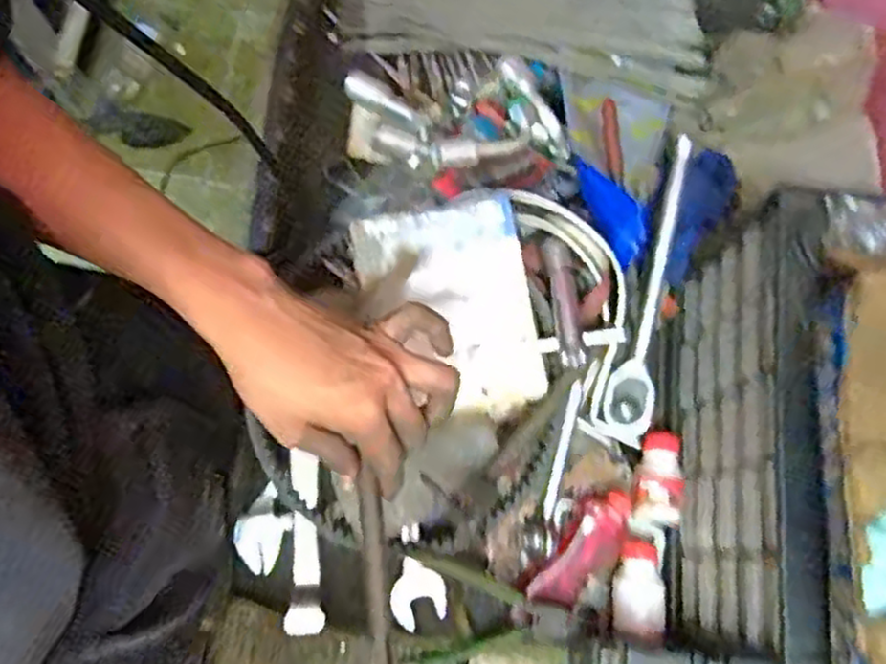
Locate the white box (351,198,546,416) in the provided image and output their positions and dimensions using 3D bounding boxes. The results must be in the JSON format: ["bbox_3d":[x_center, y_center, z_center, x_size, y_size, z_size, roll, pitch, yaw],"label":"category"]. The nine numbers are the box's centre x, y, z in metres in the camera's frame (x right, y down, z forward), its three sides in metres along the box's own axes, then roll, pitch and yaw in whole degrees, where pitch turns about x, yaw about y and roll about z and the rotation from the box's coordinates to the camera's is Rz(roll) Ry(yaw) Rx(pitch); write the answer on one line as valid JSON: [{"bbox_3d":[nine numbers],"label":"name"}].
[{"bbox_3d":[0.003,-0.018,0.573,0.120,0.042,0.160,-10,74,-5],"label":"white box"}]

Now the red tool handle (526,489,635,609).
[{"bbox_3d":[0.115,0.178,0.605,0.046,0.040,0.109,35,76,8],"label":"red tool handle"}]

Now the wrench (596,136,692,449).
[{"bbox_3d":[0.177,-0.033,0.625,0.044,0.037,0.254,15,88,2],"label":"wrench"}]

